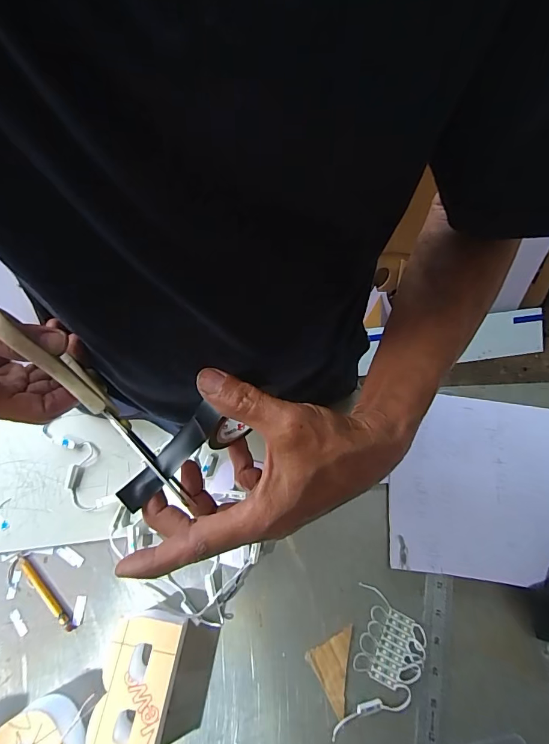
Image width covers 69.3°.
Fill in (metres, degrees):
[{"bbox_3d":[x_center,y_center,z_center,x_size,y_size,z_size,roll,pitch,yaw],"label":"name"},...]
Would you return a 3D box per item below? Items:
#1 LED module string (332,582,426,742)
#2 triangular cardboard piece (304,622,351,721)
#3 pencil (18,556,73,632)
[{"bbox_3d":[0.106,0.278,0.386,0.074,0.012,0.117,13,69,2],"label":"LED module string"},{"bbox_3d":[0.051,0.285,0.386,0.040,0.005,0.070,11,69,2],"label":"triangular cardboard piece"},{"bbox_3d":[-0.229,0.220,0.395,0.010,0.006,0.088,-42,76,-16],"label":"pencil"}]

